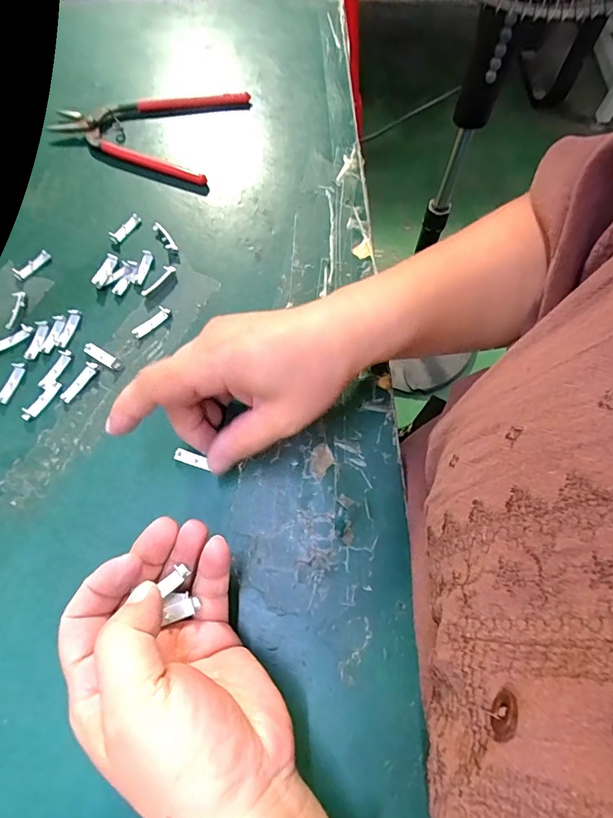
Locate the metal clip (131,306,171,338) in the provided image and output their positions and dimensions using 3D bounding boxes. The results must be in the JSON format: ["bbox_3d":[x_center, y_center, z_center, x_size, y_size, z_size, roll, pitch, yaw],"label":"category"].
[{"bbox_3d":[-0.107,-0.060,0.316,0.029,0.004,0.008,-41,88,-12],"label":"metal clip"}]

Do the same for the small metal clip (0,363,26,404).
[{"bbox_3d":[-0.193,-0.017,0.299,0.008,0.004,0.028,13,68,6],"label":"small metal clip"}]

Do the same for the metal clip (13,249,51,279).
[{"bbox_3d":[-0.201,-0.107,0.337,0.008,0.006,0.027,37,72,15],"label":"metal clip"}]

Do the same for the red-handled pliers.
[{"bbox_3d":[-0.139,-0.243,0.387,0.152,0.012,0.096,15,68,7],"label":"red-handled pliers"}]

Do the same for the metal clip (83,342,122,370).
[{"bbox_3d":[-0.137,-0.036,0.307,0.031,0.004,0.008,30,70,13],"label":"metal clip"}]

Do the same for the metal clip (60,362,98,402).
[{"bbox_3d":[-0.148,-0.018,0.298,0.008,0.004,0.030,27,70,11],"label":"metal clip"}]

